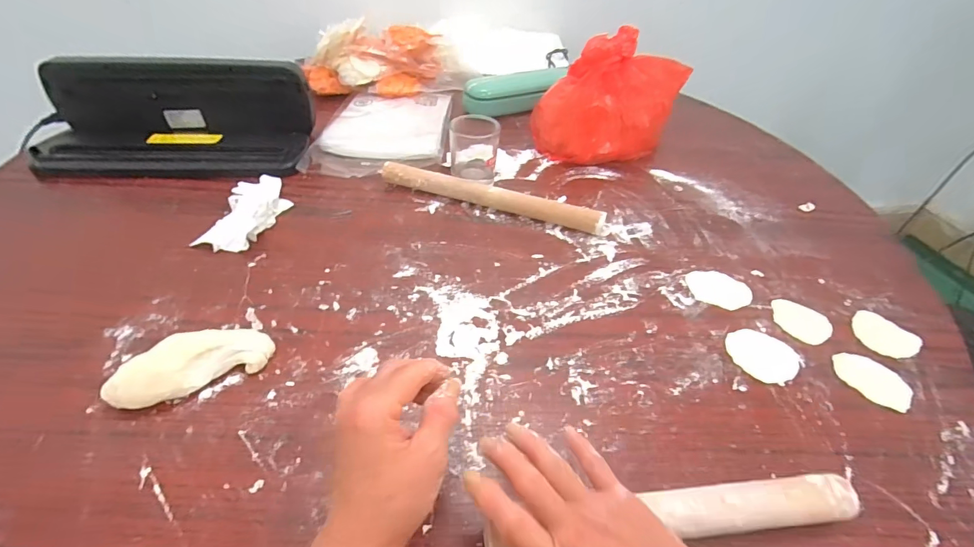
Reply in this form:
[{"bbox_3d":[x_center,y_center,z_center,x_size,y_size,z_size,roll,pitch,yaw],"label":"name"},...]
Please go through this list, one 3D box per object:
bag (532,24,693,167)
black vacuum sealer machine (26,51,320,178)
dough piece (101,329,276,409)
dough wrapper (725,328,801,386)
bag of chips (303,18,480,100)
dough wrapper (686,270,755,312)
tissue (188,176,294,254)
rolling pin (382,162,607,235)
[{"bbox_3d":[0.195,-0.280,0.667,0.174,0.155,0.223,25,47,20],"label":"bag"},{"bbox_3d":[-0.427,-0.210,0.579,0.340,0.097,0.148,0,44,-5],"label":"black vacuum sealer machine"},{"bbox_3d":[-0.237,0.072,0.347,0.116,0.035,0.041,-20,49,-24],"label":"dough piece"},{"bbox_3d":[0.260,0.076,0.407,0.060,0.004,0.060,2,44,-2],"label":"dough wrapper"},{"bbox_3d":[-0.181,-0.391,0.784,0.303,0.086,0.120,-5,44,-10],"label":"bag of chips"},{"bbox_3d":[0.254,0.018,0.474,0.067,0.004,0.067,21,46,16],"label":"dough wrapper"},{"bbox_3d":[-0.276,-0.076,0.500,0.059,0.030,0.119,11,44,7],"label":"tissue"},{"bbox_3d":[0.002,-0.097,0.546,0.288,0.032,0.023,16,45,12],"label":"rolling pin"}]

